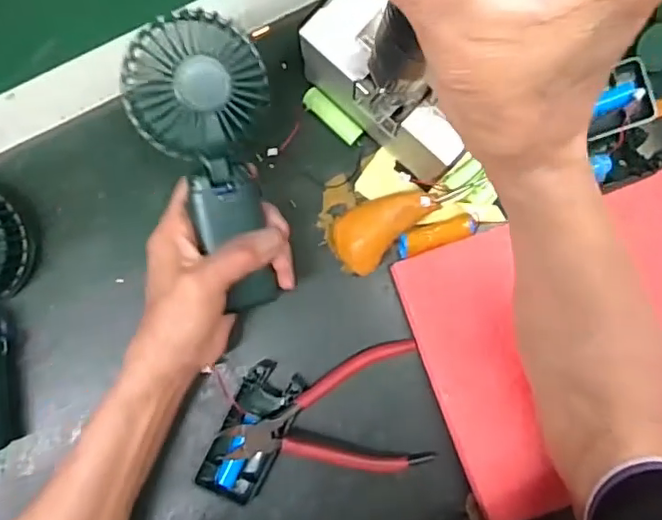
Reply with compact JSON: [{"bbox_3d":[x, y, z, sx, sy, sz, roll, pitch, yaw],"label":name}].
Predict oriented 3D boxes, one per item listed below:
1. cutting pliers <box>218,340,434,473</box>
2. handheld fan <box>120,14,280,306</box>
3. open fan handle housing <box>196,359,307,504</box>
[{"bbox_3d":[-0.003,0.114,0.392,0.142,0.021,0.087,-13,86,0],"label":"cutting pliers"},{"bbox_3d":[-0.071,-0.055,0.348,0.077,0.029,0.177,-10,112,2],"label":"handheld fan"},{"bbox_3d":[-0.054,0.123,0.399,0.045,0.022,0.096,26,87,2],"label":"open fan handle housing"}]

